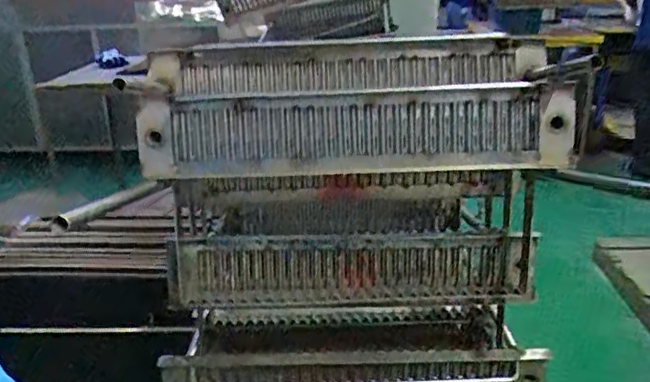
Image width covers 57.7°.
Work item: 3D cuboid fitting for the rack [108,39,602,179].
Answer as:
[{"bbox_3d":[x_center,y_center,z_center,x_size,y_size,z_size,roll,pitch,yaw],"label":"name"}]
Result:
[{"bbox_3d":[0.037,-0.092,0.617,0.427,0.110,0.148,0,21,5],"label":"rack"}]

